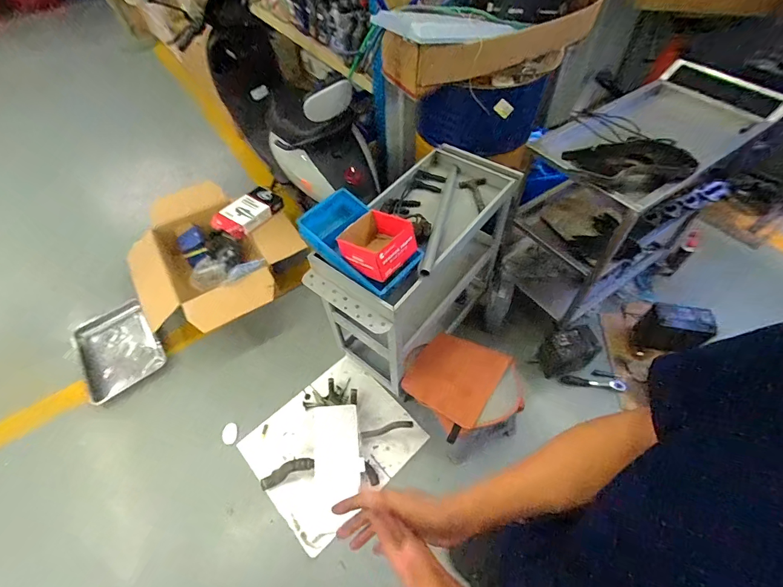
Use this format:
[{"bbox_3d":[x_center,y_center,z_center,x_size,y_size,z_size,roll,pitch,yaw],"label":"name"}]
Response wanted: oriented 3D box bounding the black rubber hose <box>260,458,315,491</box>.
[{"bbox_3d":[-0.398,0.679,1.429,0.207,0.053,0.053,-19,55,-11],"label":"black rubber hose"}]

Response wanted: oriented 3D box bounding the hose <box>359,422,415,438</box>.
[{"bbox_3d":[-0.020,0.546,1.505,0.214,0.049,0.028,-9,54,-4],"label":"hose"}]

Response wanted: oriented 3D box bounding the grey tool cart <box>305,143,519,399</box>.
[{"bbox_3d":[0.120,-0.083,1.552,0.345,0.687,0.868,31,61,23],"label":"grey tool cart"}]

